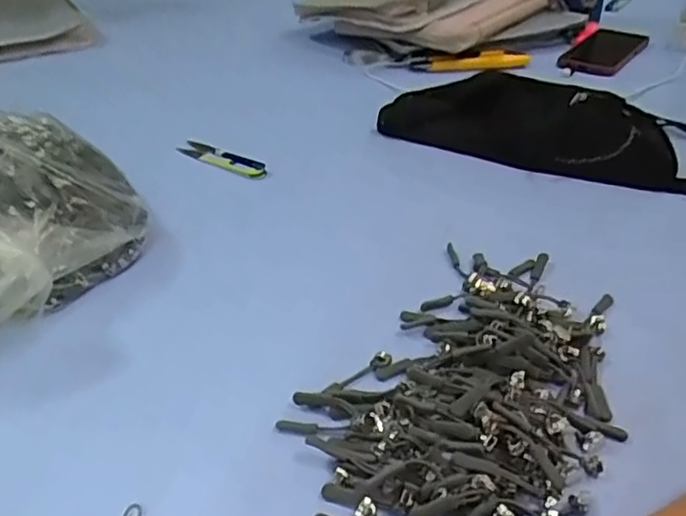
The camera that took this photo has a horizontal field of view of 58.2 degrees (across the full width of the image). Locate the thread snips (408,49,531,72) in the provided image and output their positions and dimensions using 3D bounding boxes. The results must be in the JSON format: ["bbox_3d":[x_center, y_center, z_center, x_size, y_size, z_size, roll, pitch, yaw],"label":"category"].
[{"bbox_3d":[0.176,-0.272,0.844,0.168,0.026,0.026,-5,38,-8],"label":"thread snips"}]

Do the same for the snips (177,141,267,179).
[{"bbox_3d":[-0.127,-0.103,0.639,0.115,0.010,0.028,26,44,29],"label":"snips"}]

